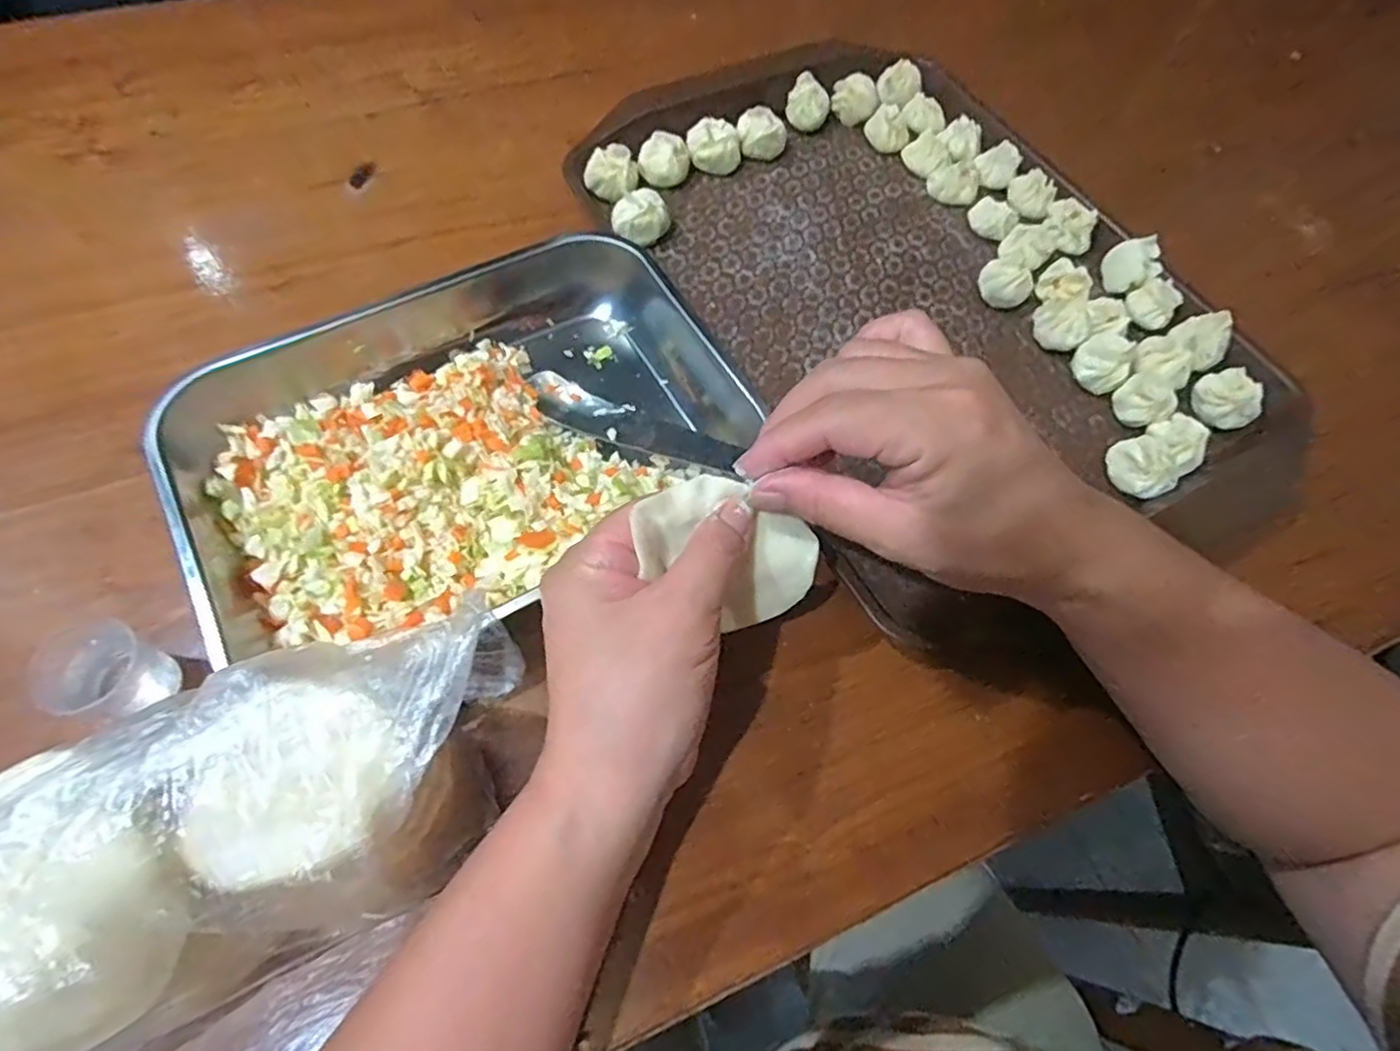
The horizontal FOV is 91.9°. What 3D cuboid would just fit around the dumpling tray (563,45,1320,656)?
[{"bbox_3d":[0.132,-0.149,0.408,0.284,0.036,0.409,-27,66,-15],"label":"dumpling tray"}]

